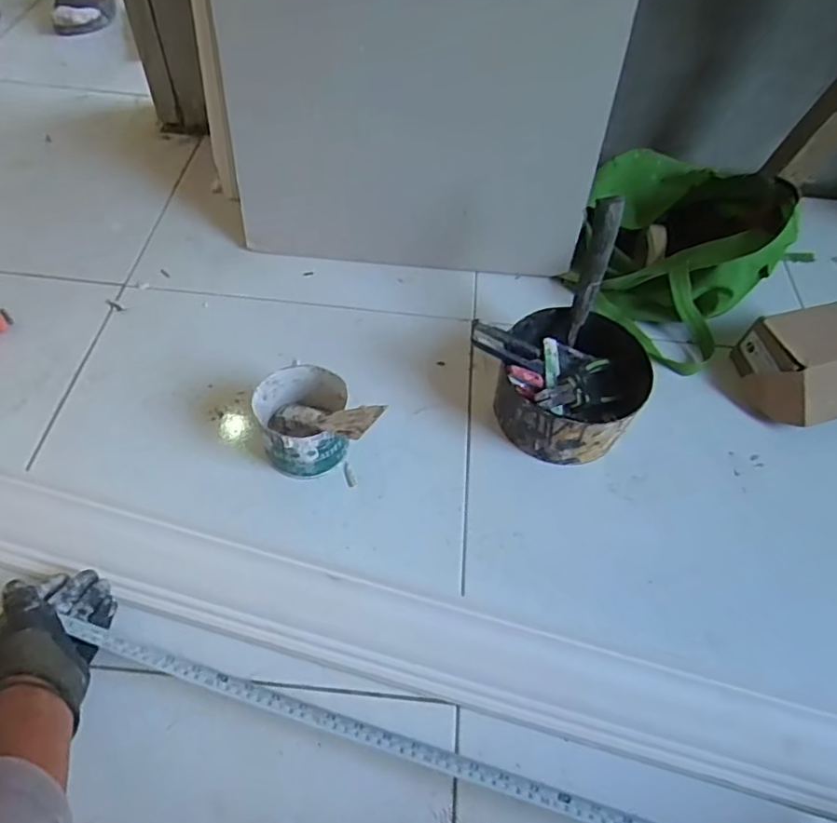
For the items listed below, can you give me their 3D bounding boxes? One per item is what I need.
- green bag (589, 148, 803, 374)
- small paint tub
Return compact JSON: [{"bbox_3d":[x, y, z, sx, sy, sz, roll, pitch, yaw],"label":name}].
[{"bbox_3d":[0.346,-0.238,0.826,0.214,0.191,0.278,-35,64,-25],"label":"green bag"},{"bbox_3d":[-0.131,0.012,0.682,0.100,0.084,0.104,-8,56,-10],"label":"small paint tub"}]

